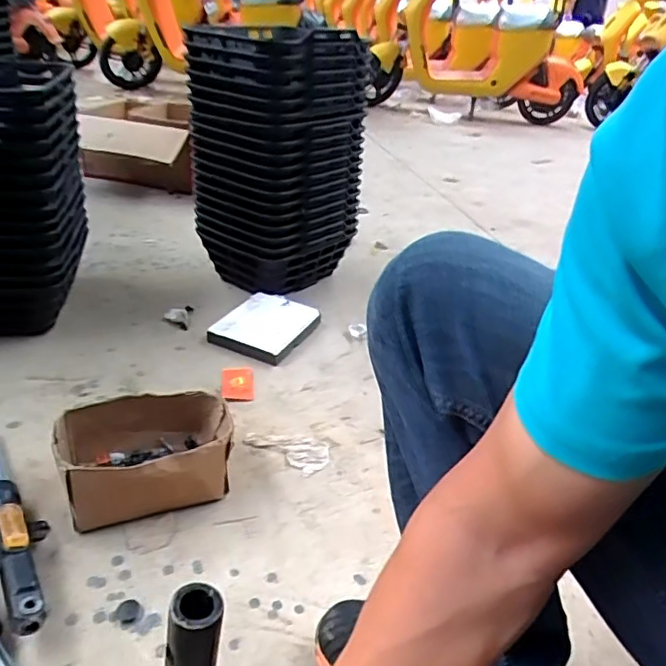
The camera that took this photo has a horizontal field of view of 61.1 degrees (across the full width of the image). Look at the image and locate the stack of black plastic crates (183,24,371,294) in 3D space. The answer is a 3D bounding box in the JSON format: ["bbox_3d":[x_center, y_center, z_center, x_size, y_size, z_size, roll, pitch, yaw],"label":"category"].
[{"bbox_3d":[-0.113,-0.367,1.258,0.268,0.510,0.314,28,38,31],"label":"stack of black plastic crates"}]

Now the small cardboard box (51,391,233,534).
[{"bbox_3d":[-0.244,0.162,0.754,0.213,0.099,0.147,-9,34,-24],"label":"small cardboard box"}]

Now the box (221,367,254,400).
[{"bbox_3d":[-0.165,0.084,0.975,0.054,0.011,0.088,-1,31,-12],"label":"box"}]

